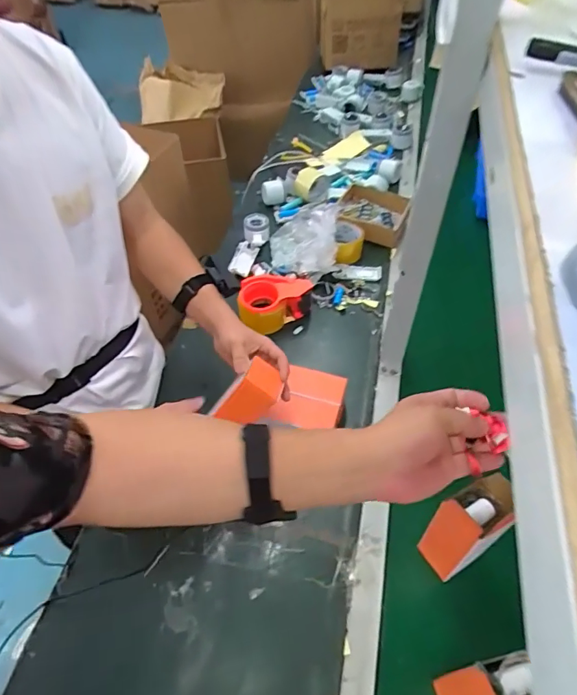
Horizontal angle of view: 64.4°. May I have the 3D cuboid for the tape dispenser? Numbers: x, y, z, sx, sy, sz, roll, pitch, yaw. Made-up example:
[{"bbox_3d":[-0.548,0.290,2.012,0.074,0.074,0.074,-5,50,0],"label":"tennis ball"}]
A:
[{"bbox_3d":[-0.027,-0.088,0.954,0.156,0.083,0.109,-12,53,-9],"label":"tape dispenser"}]

